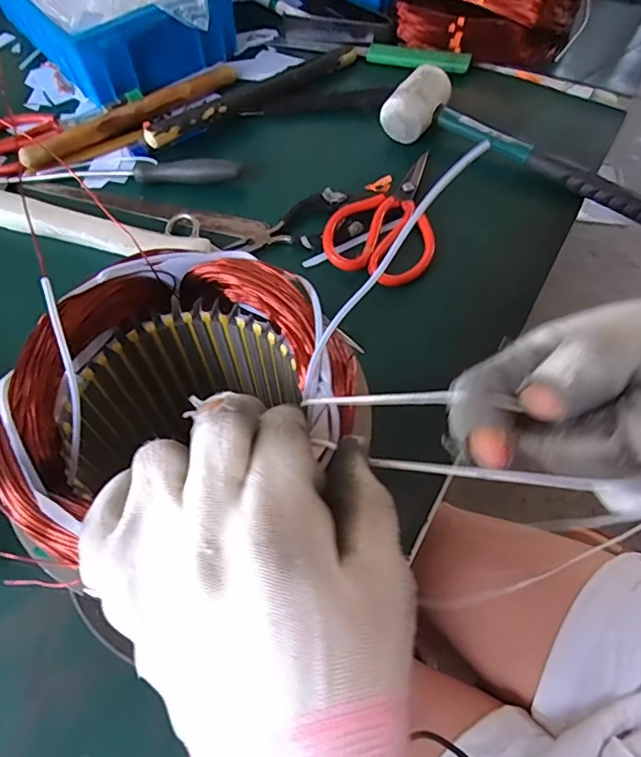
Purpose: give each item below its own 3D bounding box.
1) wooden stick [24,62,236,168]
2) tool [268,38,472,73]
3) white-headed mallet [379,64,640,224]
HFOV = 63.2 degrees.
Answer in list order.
[{"bbox_3d":[-0.197,-0.281,0.552,0.242,0.019,0.022,-34,65,-17],"label":"wooden stick"},{"bbox_3d":[0.056,-0.385,0.605,0.234,0.013,0.031,18,62,11],"label":"tool"},{"bbox_3d":[0.194,-0.215,0.490,0.285,0.049,0.063,31,65,17],"label":"white-headed mallet"}]

